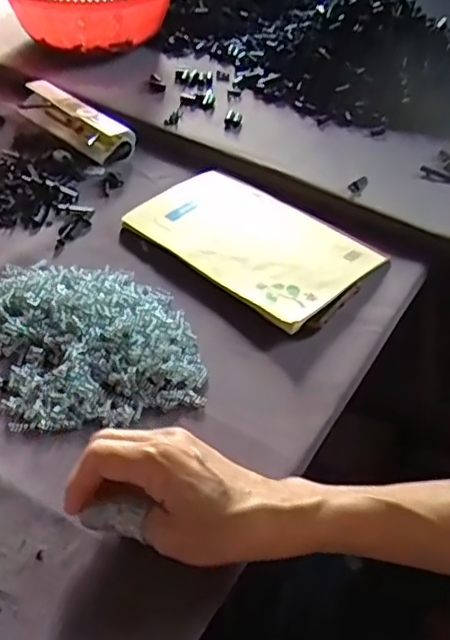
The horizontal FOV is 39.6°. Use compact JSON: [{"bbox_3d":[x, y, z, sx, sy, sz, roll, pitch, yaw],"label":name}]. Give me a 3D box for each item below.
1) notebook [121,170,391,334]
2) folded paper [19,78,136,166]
[{"bbox_3d":[0.027,-0.072,0.563,0.205,0.018,0.138,32,54,27],"label":"notebook"},{"bbox_3d":[-0.163,-0.220,0.677,0.142,0.032,0.042,35,55,28],"label":"folded paper"}]

